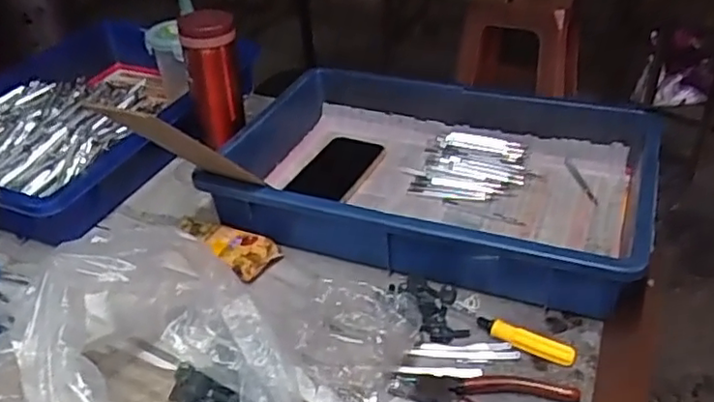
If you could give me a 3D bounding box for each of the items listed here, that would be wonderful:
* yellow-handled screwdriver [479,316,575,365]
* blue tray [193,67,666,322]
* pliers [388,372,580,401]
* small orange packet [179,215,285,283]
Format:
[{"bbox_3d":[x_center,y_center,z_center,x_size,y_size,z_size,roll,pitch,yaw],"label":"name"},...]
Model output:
[{"bbox_3d":[0.140,0.116,0.535,0.084,0.016,0.015,19,41,30],"label":"yellow-handled screwdriver"},{"bbox_3d":[0.078,-0.033,0.701,0.429,0.085,0.285,10,38,21],"label":"blue tray"},{"bbox_3d":[0.097,0.153,0.494,0.137,0.010,0.048,6,37,16],"label":"pliers"},{"bbox_3d":[-0.134,0.042,0.649,0.106,0.030,0.053,19,42,31],"label":"small orange packet"}]

